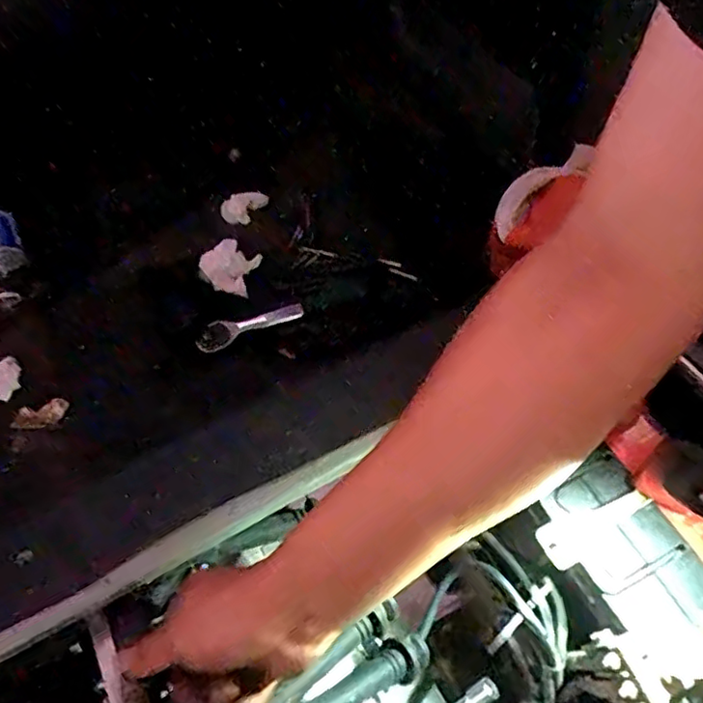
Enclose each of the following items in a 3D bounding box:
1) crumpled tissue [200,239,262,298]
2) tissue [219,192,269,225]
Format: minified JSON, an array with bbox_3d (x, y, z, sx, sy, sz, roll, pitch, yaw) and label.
[{"bbox_3d":[-0.142,-0.102,0.710,0.059,0.026,0.068,12,59,12],"label":"crumpled tissue"},{"bbox_3d":[-0.138,-0.189,0.781,0.032,0.021,0.057,32,65,22],"label":"tissue"}]

